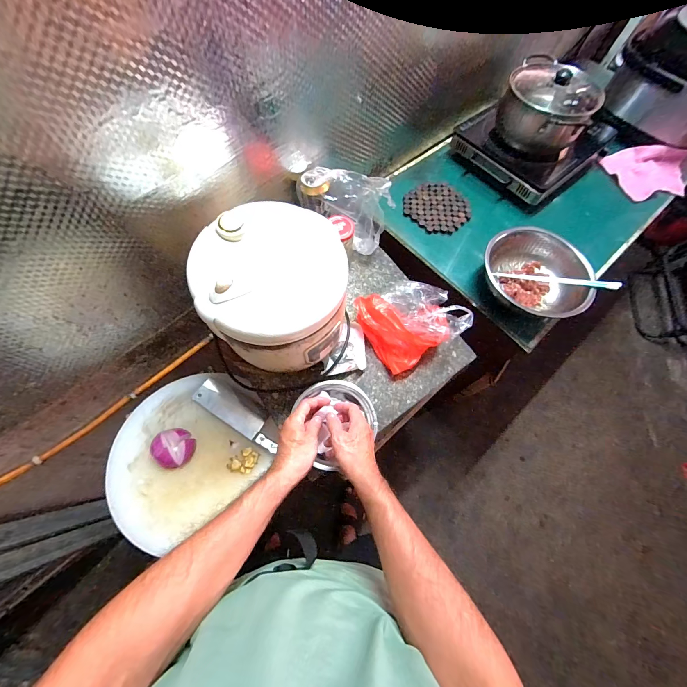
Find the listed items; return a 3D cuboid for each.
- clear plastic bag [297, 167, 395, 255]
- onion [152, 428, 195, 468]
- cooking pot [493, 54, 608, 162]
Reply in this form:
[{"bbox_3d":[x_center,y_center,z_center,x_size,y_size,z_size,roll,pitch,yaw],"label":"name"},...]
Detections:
[{"bbox_3d":[0.003,-0.315,0.694,0.203,0.141,0.115,13,67,2],"label":"clear plastic bag"},{"bbox_3d":[-0.351,0.215,0.637,0.073,0.035,0.074,1,67,-3],"label":"onion"},{"bbox_3d":[0.525,-0.611,0.811,0.212,0.168,0.212,1,67,-3],"label":"cooking pot"}]

